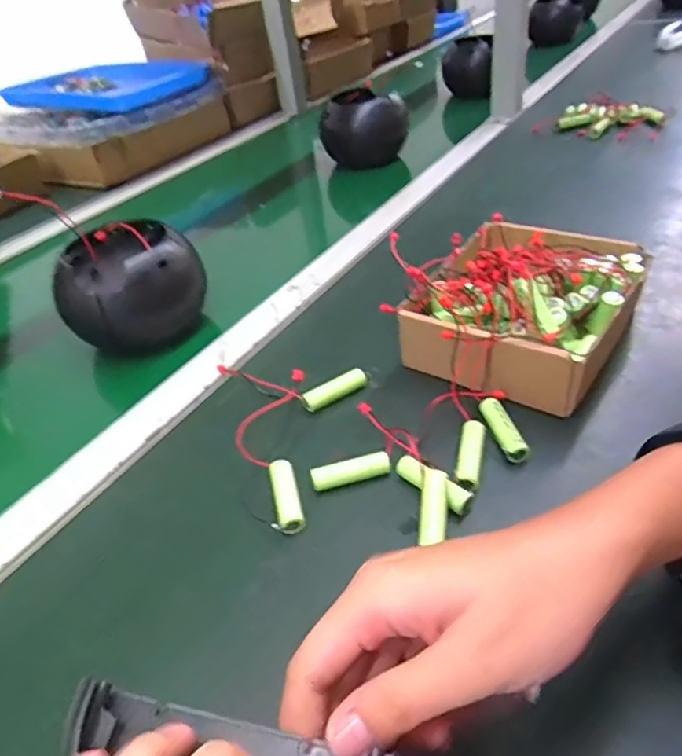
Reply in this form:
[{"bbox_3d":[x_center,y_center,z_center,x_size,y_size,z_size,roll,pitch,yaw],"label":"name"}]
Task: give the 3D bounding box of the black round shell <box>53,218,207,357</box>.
[{"bbox_3d":[-0.193,-0.080,0.520,0.097,0.106,0.117,13,44,23],"label":"black round shell"}]

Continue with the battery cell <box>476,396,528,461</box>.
[{"bbox_3d":[0.108,0.033,0.370,0.015,0.013,0.052,-11,40,-3],"label":"battery cell"}]

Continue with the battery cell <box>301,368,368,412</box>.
[{"bbox_3d":[-0.005,0.008,0.426,0.054,0.011,0.014,-27,43,-21],"label":"battery cell"}]

